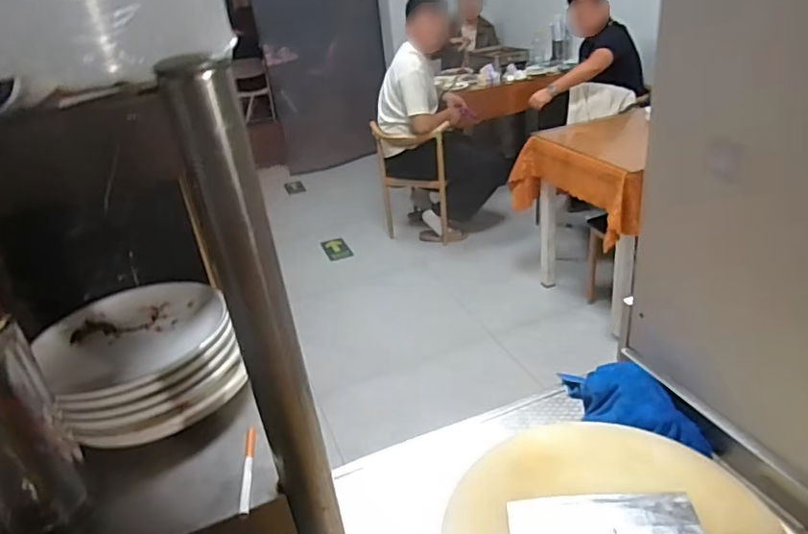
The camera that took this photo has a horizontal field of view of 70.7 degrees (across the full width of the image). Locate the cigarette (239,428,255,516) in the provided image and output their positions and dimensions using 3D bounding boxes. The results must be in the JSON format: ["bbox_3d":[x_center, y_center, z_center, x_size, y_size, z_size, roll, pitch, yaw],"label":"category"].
[{"bbox_3d":[-0.119,0.151,0.435,0.007,0.009,0.088,-10,28,-6],"label":"cigarette"}]

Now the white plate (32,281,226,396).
[{"bbox_3d":[-0.252,0.058,0.525,0.160,0.018,0.160,-5,28,3],"label":"white plate"}]

